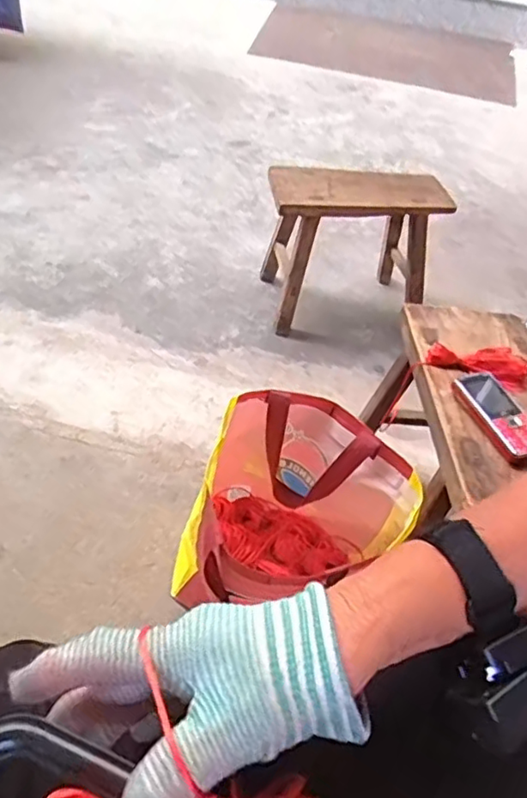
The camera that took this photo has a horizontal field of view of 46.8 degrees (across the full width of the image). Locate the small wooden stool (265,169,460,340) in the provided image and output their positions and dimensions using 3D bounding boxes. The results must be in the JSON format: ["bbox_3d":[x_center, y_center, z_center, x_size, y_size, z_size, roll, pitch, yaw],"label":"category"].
[{"bbox_3d":[0.171,-0.311,1.260,0.319,0.301,0.210,-1,47,-8],"label":"small wooden stool"}]

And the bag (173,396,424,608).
[{"bbox_3d":[0.024,0.162,0.742,0.260,0.238,0.245,24,49,14],"label":"bag"}]

